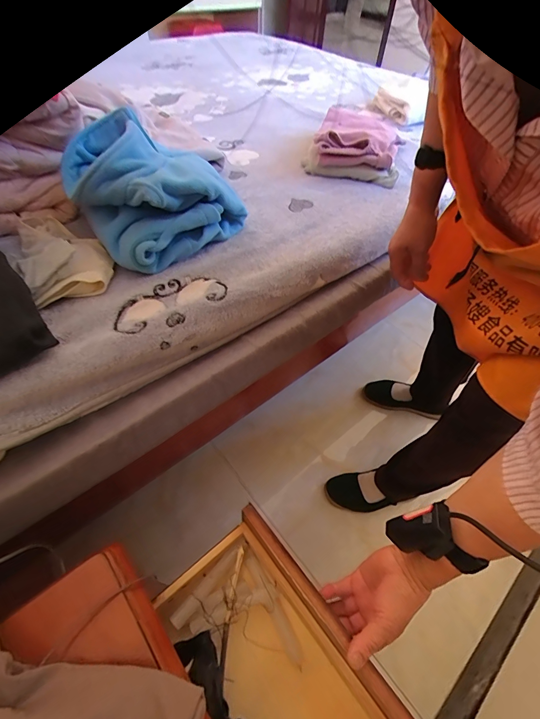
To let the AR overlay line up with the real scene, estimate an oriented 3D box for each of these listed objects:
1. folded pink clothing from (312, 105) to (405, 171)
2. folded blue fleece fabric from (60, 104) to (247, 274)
[{"bbox_3d":[0.214,-0.530,0.789,0.189,0.056,0.233,13,53,8],"label":"folded pink clothing"},{"bbox_3d":[-0.204,-0.291,0.554,0.239,0.149,0.229,37,60,23],"label":"folded blue fleece fabric"}]

